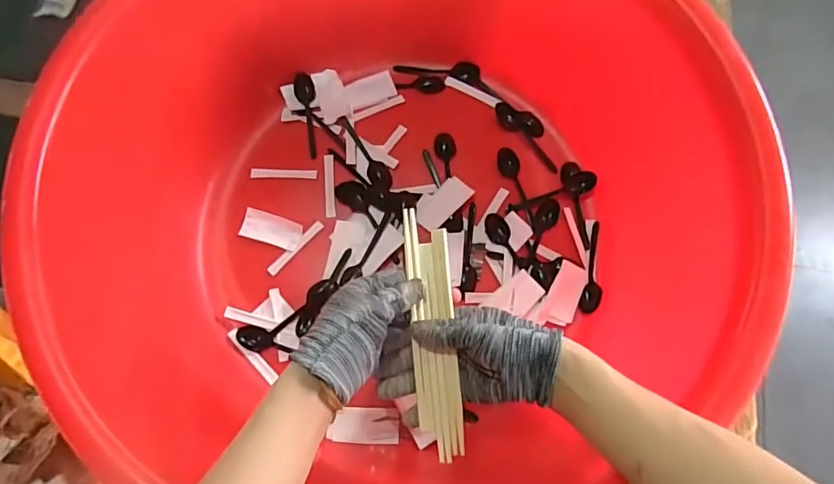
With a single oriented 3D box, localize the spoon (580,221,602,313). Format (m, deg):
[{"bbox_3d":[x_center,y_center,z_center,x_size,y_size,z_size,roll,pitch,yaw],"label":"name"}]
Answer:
[{"bbox_3d":[0.228,0.031,0.621,0.020,0.017,0.122,13,73,4],"label":"spoon"}]

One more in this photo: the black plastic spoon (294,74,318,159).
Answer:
[{"bbox_3d":[-0.154,-0.176,0.676,0.026,0.017,0.125,-7,73,-2],"label":"black plastic spoon"}]

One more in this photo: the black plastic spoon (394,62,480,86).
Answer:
[{"bbox_3d":[0.029,-0.249,0.704,0.123,0.027,0.023,12,73,4],"label":"black plastic spoon"}]

